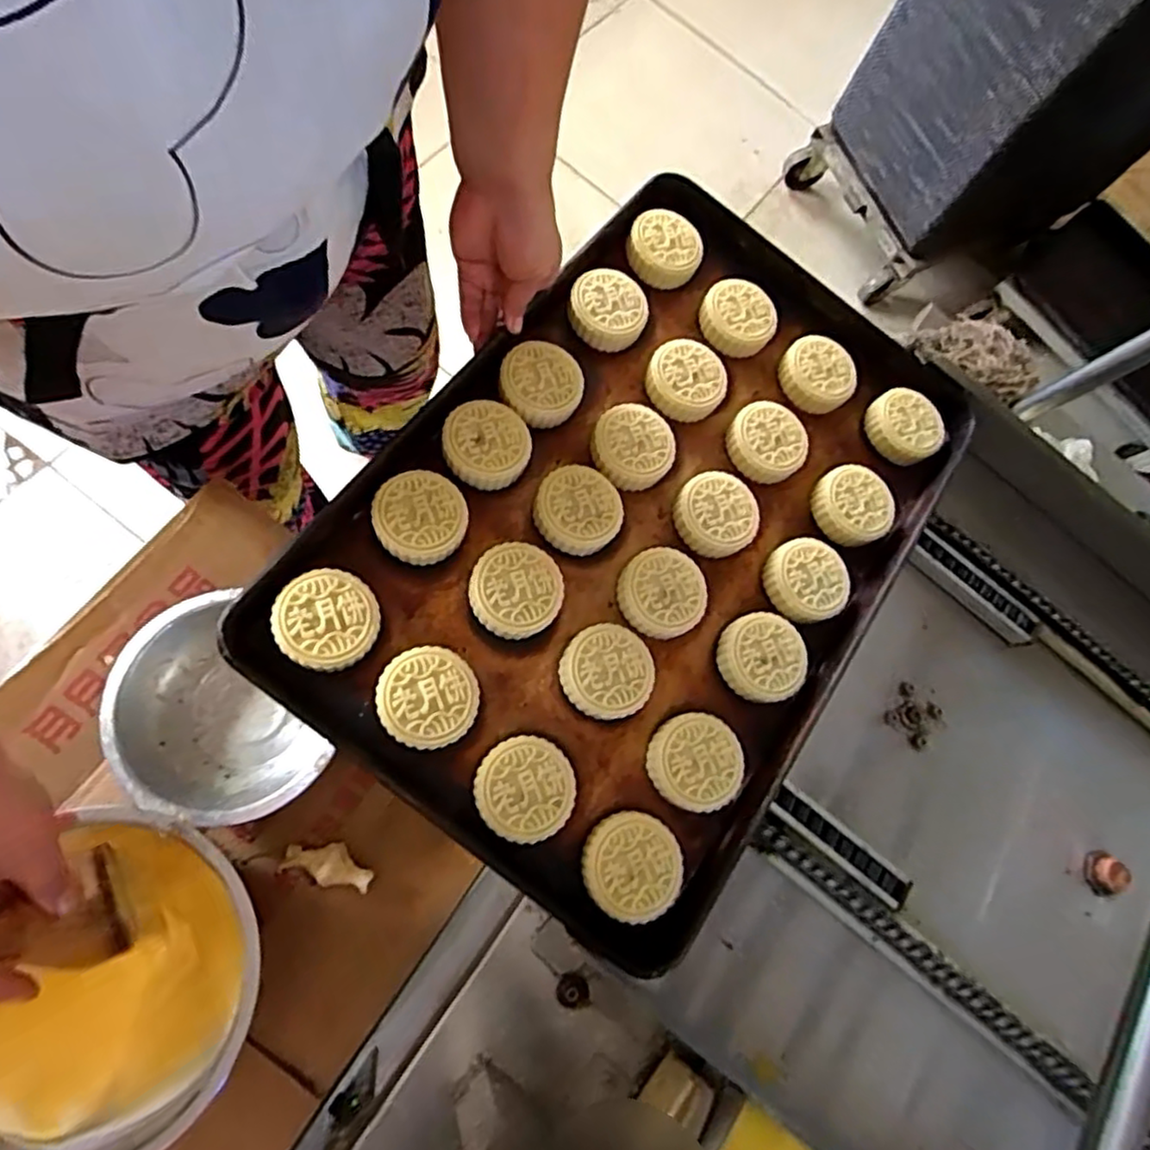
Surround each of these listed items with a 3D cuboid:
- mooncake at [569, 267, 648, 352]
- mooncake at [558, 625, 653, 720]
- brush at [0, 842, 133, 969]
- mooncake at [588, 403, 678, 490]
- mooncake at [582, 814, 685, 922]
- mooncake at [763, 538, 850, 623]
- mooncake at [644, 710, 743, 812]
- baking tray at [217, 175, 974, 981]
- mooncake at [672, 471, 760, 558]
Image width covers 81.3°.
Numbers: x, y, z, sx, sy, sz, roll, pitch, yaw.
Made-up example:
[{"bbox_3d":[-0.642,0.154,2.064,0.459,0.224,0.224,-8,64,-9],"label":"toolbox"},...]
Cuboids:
[{"bbox_3d":[0.031,-0.242,0.609,0.068,0.027,0.070,0,80,-1],"label":"mooncake"},{"bbox_3d":[0.025,0.074,0.515,0.072,0.017,0.068,0,80,-1],"label":"mooncake"},{"bbox_3d":[-0.316,0.200,0.370,0.011,0.192,0.064,-26,76,-4],"label":"brush"},{"bbox_3d":[0.050,-0.110,0.582,0.071,0.032,0.075,-15,81,-4],"label":"mooncake"},{"bbox_3d":[0.042,0.211,0.487,0.073,0.026,0.067,0,80,-1],"label":"mooncake"},{"bbox_3d":[0.200,0.004,0.578,0.068,0.022,0.070,0,80,-1],"label":"mooncake"},{"bbox_3d":[0.094,0.143,0.513,0.073,0.021,0.068,0,80,-1],"label":"mooncake"},{"bbox_3d":[0.074,-0.056,0.571,0.401,0.045,0.605,37,72,0],"label":"baking tray"},{"bbox_3d":[0.122,-0.052,0.580,0.069,0.028,0.071,0,80,-1],"label":"mooncake"}]

